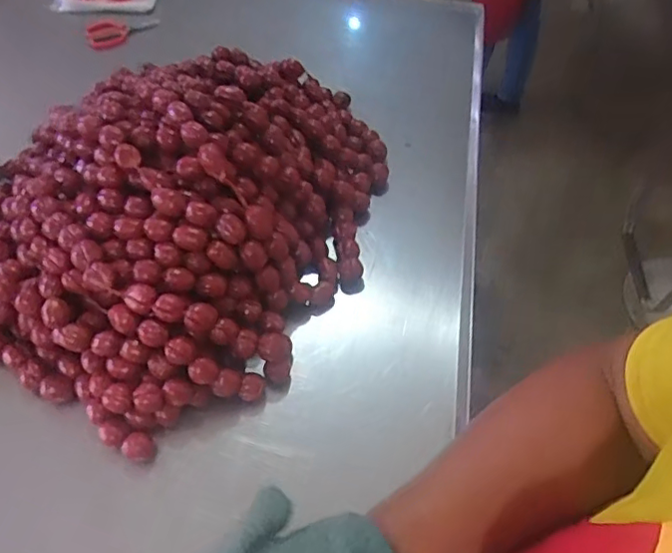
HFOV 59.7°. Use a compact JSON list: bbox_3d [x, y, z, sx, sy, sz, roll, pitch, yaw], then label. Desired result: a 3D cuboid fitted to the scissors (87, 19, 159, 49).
[{"bbox_3d":[-0.456,-0.525,1.255,0.151,0.055,0.018,-17,36,-16],"label":"scissors"}]

